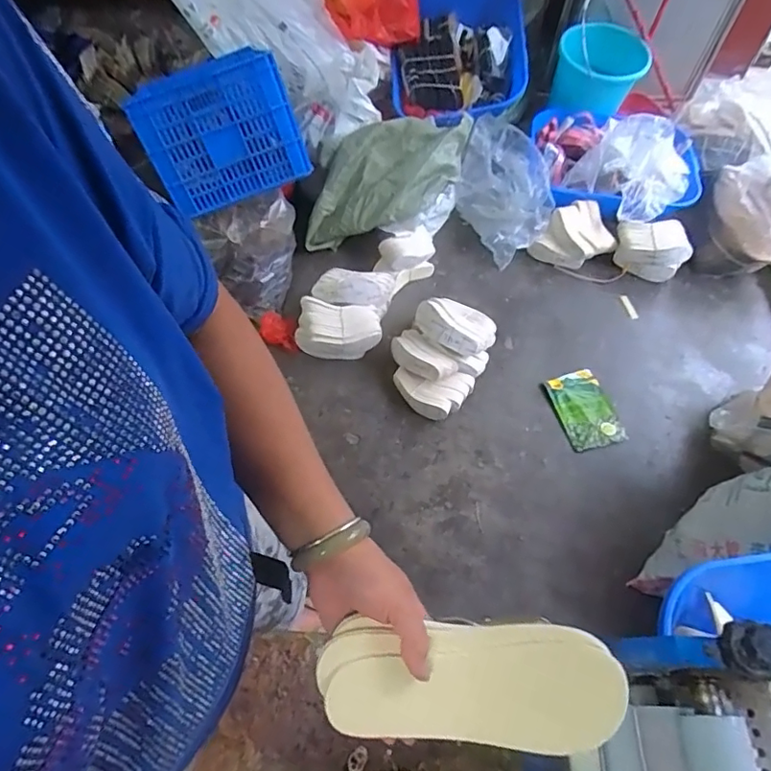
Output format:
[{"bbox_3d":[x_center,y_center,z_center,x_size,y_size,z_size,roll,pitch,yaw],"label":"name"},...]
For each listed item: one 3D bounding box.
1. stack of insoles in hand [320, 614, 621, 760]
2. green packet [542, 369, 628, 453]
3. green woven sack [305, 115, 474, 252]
[{"bbox_3d":[0.063,0.225,0.406,0.216,0.048,0.081,-1,53,3],"label":"stack of insoles in hand"},{"bbox_3d":[0.606,0.074,1.627,0.179,0.018,0.251,-17,68,-10],"label":"green packet"},{"bbox_3d":[-0.022,-0.691,1.804,0.660,0.237,0.255,-25,50,22],"label":"green woven sack"}]

